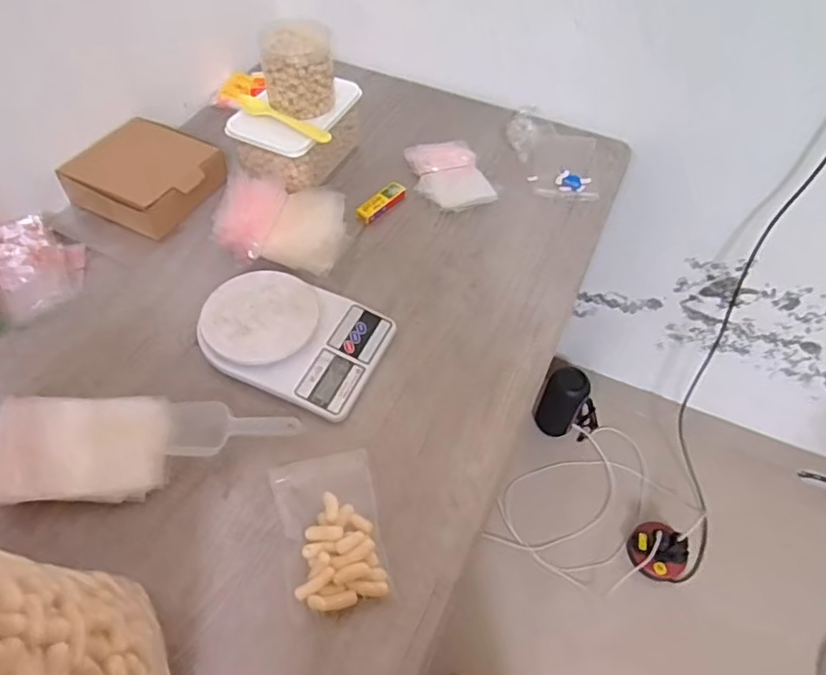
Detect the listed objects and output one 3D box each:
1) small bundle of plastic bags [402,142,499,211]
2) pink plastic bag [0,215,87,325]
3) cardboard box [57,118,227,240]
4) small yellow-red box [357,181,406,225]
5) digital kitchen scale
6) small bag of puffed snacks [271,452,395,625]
[{"bbox_3d":[0.056,-0.253,0.886,0.102,0.022,0.139,-17,56,-14],"label":"small bundle of plastic bags"},{"bbox_3d":[-0.483,-0.097,0.733,0.101,0.052,0.158,-5,54,-6],"label":"pink plastic bag"},{"bbox_3d":[-0.382,-0.232,0.836,0.179,0.064,0.161,27,57,16],"label":"cardboard box"},{"bbox_3d":[-0.045,-0.202,0.852,0.025,0.016,0.090,33,59,20],"label":"small yellow-red box"},{"bbox_3d":[-0.146,-0.003,0.689,0.217,0.034,0.156,19,55,12],"label":"digital kitchen scale"},{"bbox_3d":[-0.079,0.185,0.557,0.094,0.022,0.148,-10,54,-9],"label":"small bag of puffed snacks"}]

